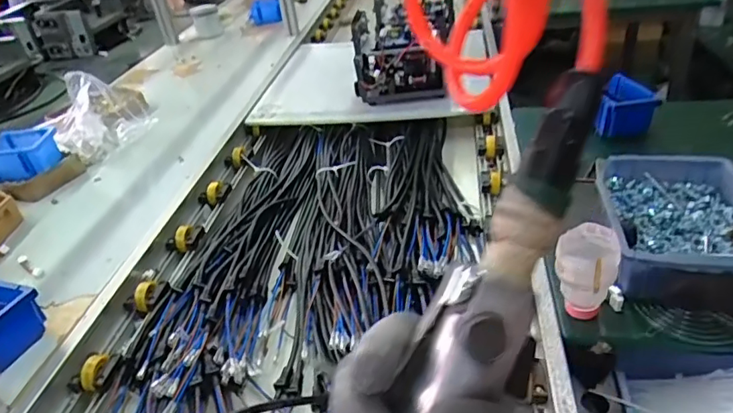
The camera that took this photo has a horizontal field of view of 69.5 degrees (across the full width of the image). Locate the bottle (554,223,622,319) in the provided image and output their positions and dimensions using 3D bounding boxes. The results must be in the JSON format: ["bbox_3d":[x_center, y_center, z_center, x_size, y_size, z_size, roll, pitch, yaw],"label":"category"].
[{"bbox_3d":[0.261,0.082,0.622,0.058,0.103,0.070,11,38,25],"label":"bottle"}]

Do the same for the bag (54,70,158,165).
[{"bbox_3d":[-0.591,-0.193,1.164,0.218,0.180,0.107,-19,35,-17],"label":"bag"}]

